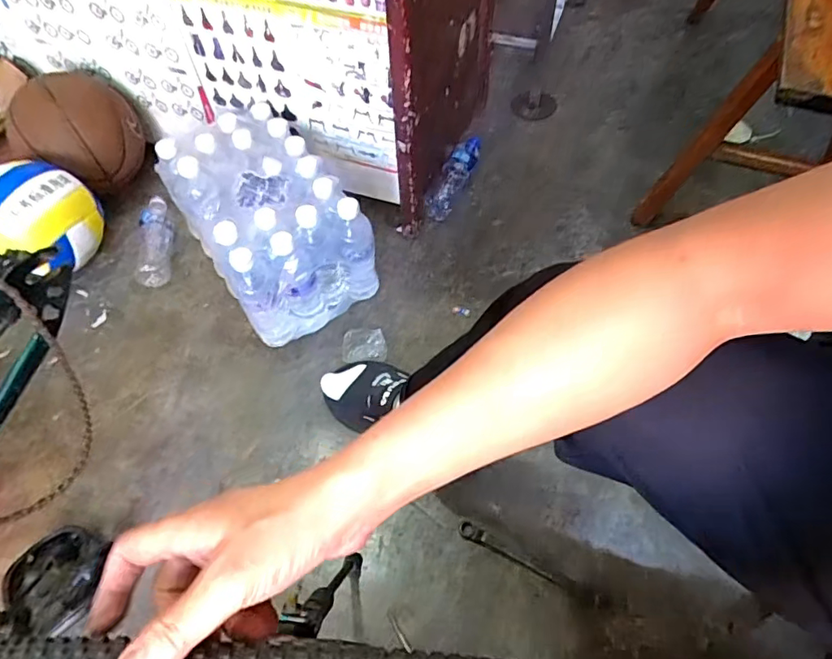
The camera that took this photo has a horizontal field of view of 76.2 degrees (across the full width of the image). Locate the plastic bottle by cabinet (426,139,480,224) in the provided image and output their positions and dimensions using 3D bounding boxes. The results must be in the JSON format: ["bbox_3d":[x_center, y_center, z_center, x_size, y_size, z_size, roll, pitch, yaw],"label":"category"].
[{"bbox_3d":[0.075,-0.315,1.101,0.054,0.062,0.190,20,61,14],"label":"plastic bottle by cabinet"}]

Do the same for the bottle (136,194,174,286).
[{"bbox_3d":[-0.509,-0.178,1.046,0.056,0.059,0.205,-9,58,-4],"label":"bottle"}]

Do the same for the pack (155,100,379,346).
[{"bbox_3d":[-0.264,-0.193,0.953,0.232,0.219,0.361,-31,62,-16],"label":"pack"}]

